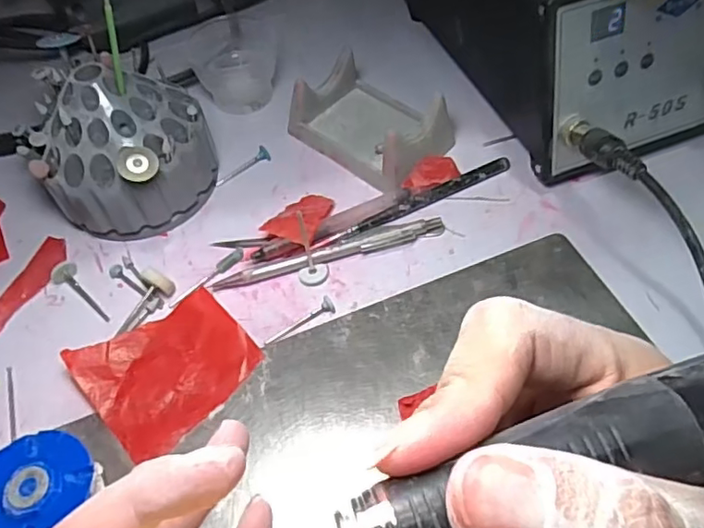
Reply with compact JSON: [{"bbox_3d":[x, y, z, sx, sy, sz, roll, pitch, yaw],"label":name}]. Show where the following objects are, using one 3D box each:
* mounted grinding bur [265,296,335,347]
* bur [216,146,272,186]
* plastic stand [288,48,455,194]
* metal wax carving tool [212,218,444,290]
[{"bbox_3d":[-0.029,0.033,0.325,0.042,0.005,0.008,-30,58,-16],"label":"mounted grinding bur"},{"bbox_3d":[-0.075,-0.066,0.399,0.042,0.007,0.009,-31,58,-16],"label":"bur"},{"bbox_3d":[0.014,-0.098,0.393,0.100,0.037,0.069,38,66,26],"label":"plastic stand"},{"bbox_3d":[-0.012,-0.007,0.348,0.138,0.010,0.013,-16,55,-7],"label":"metal wax carving tool"}]

